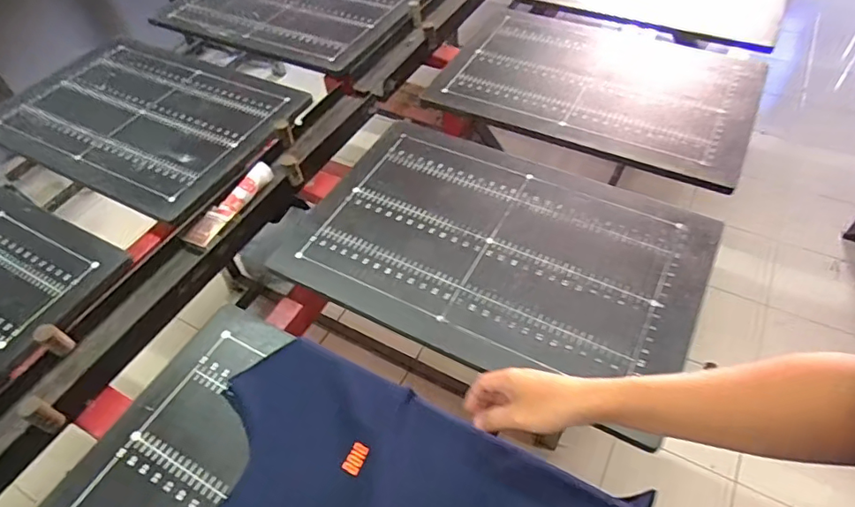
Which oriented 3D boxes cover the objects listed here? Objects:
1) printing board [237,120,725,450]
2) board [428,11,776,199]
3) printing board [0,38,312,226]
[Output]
[{"bbox_3d":[0.088,-0.024,0.810,0.614,0.017,0.394,22,56,21],"label":"printing board"},{"bbox_3d":[0.328,-0.367,1.064,0.610,0.023,0.442,19,55,19],"label":"board"},{"bbox_3d":[-0.582,-0.295,1.074,0.625,0.016,0.401,21,55,21],"label":"printing board"}]

